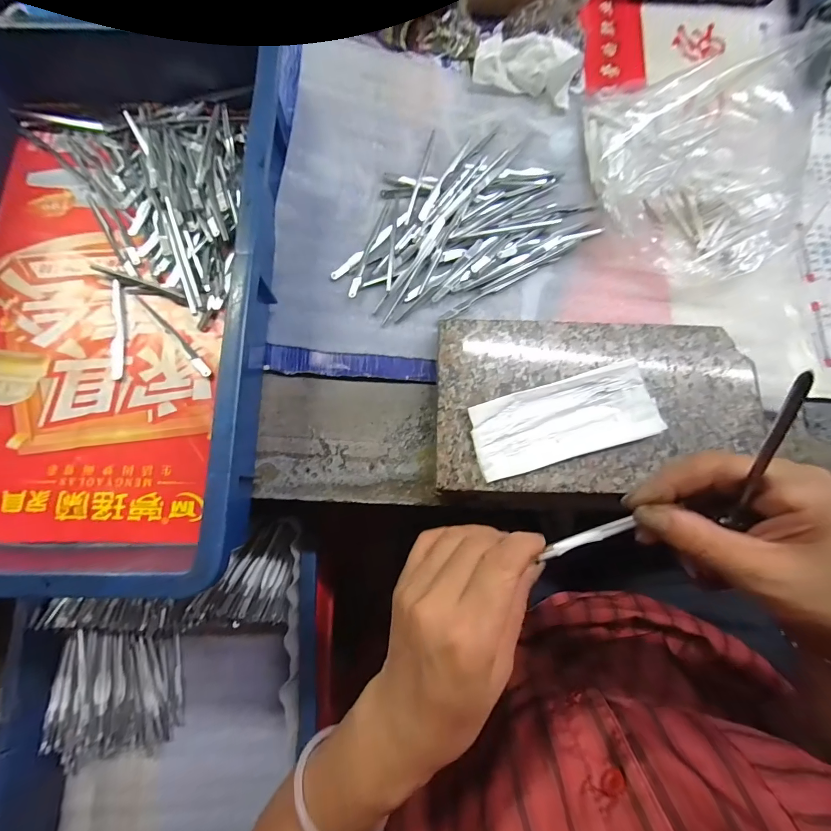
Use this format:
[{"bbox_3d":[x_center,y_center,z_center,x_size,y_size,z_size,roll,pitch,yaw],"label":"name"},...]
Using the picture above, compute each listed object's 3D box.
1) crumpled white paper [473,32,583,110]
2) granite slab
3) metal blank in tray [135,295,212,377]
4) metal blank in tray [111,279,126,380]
[{"bbox_3d":[0.106,-0.335,0.355,0.095,0.038,0.038,12,80,2],"label":"crumpled white paper"},{"bbox_3d":[0.138,-0.007,0.292,0.239,0.035,0.131,1,80,0],"label":"granite slab"},{"bbox_3d":[-0.206,-0.068,0.314,0.008,0.004,0.099,-43,83,-7],"label":"metal blank in tray"},{"bbox_3d":[-0.249,-0.073,0.311,0.010,0.005,0.089,-9,80,-2],"label":"metal blank in tray"}]

